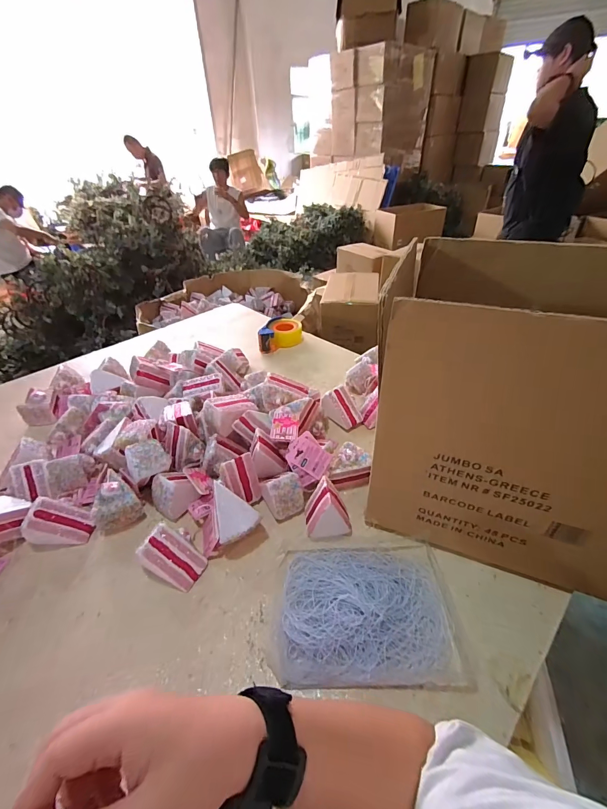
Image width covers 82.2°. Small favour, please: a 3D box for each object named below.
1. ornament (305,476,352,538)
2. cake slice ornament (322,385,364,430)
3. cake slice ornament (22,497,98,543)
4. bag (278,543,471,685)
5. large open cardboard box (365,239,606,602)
[{"bbox_3d":[0.036,0.155,0.517,0.067,0.082,0.064,-4,38,-2],"label":"ornament"},{"bbox_3d":[0.081,0.008,0.729,0.066,0.058,0.073,-20,41,-21],"label":"cake slice ornament"},{"bbox_3d":[-0.367,0.178,0.532,0.076,0.062,0.052,-8,38,-7],"label":"cake slice ornament"},{"bbox_3d":[0.079,0.252,0.442,0.220,0.028,0.164,-2,38,1],"label":"bag"},{"bbox_3d":[0.303,-0.003,0.472,0.359,0.335,0.285,13,40,19],"label":"large open cardboard box"}]

